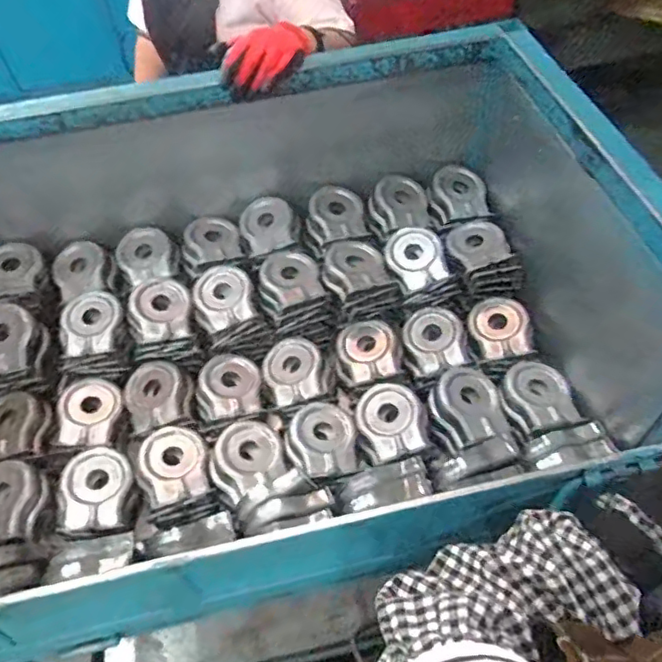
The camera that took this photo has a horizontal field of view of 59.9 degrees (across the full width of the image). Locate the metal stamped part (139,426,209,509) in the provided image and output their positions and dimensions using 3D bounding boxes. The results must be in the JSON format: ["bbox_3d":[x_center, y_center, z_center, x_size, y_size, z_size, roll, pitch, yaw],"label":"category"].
[{"bbox_3d":[-0.231,0.194,0.841,0.095,0.030,0.115,-24,55,-14],"label":"metal stamped part"}]

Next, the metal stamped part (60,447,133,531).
[{"bbox_3d":[-0.337,0.228,0.828,0.092,0.030,0.120,-15,54,-8],"label":"metal stamped part"}]

